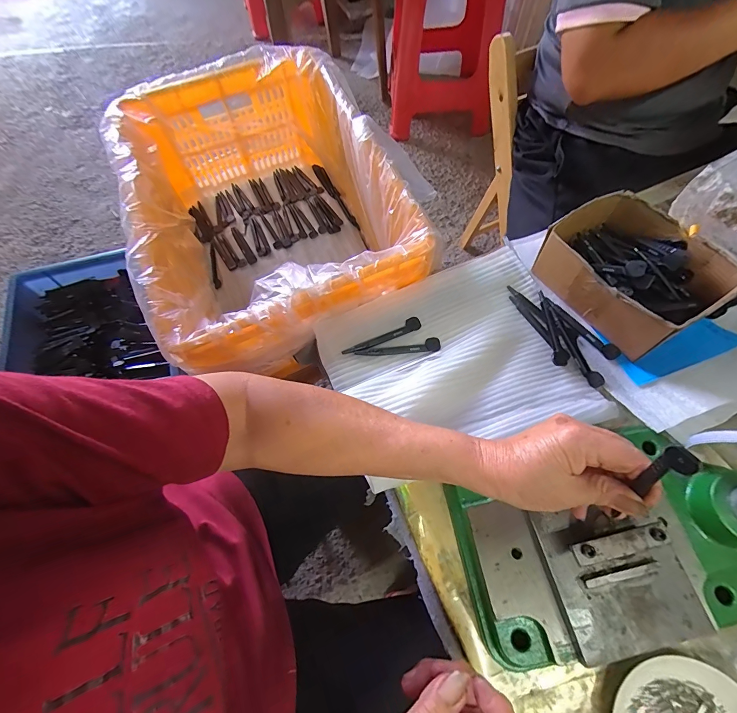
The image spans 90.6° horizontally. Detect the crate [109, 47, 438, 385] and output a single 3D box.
[{"bbox_3d":[-0.151,-0.214,0.591,0.359,0.224,0.491,-23,67,-7],"label":"crate"}]

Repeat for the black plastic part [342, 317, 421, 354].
[{"bbox_3d":[0.018,-0.022,0.427,0.098,0.004,0.016,-27,67,-9],"label":"black plastic part"}]

